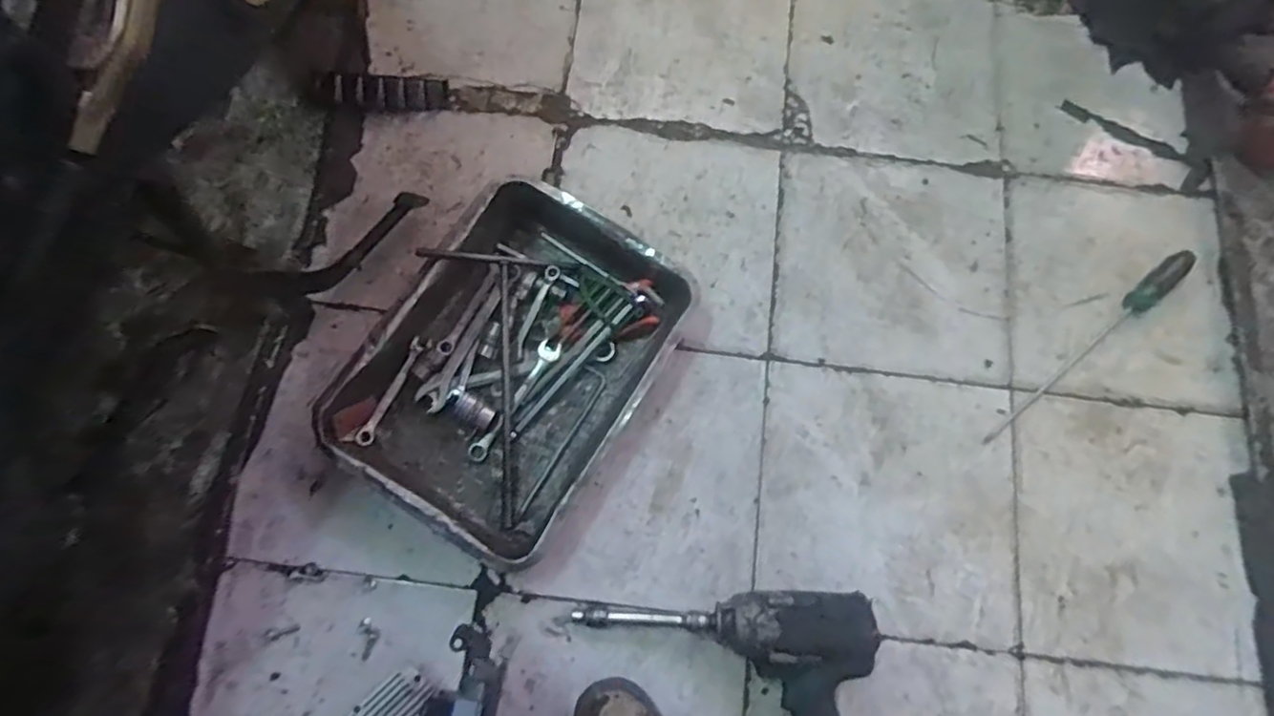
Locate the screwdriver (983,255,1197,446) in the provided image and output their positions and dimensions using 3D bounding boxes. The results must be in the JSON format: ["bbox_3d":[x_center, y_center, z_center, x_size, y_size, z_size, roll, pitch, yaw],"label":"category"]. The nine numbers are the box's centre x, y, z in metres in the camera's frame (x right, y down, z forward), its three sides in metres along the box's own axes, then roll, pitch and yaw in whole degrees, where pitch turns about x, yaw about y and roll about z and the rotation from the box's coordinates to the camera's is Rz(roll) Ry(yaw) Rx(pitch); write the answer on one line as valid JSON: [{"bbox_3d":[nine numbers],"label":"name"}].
[{"bbox_3d":[0.557,-0.015,0.768,0.361,0.031,0.032,-38,80,-10],"label":"screwdriver"}]

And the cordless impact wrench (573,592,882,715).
[{"bbox_3d":[0.082,0.339,0.637,0.301,0.072,0.213,5,75,0],"label":"cordless impact wrench"}]

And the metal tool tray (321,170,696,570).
[{"bbox_3d":[-0.135,0.005,0.720,0.280,0.074,0.384,32,77,7],"label":"metal tool tray"}]

